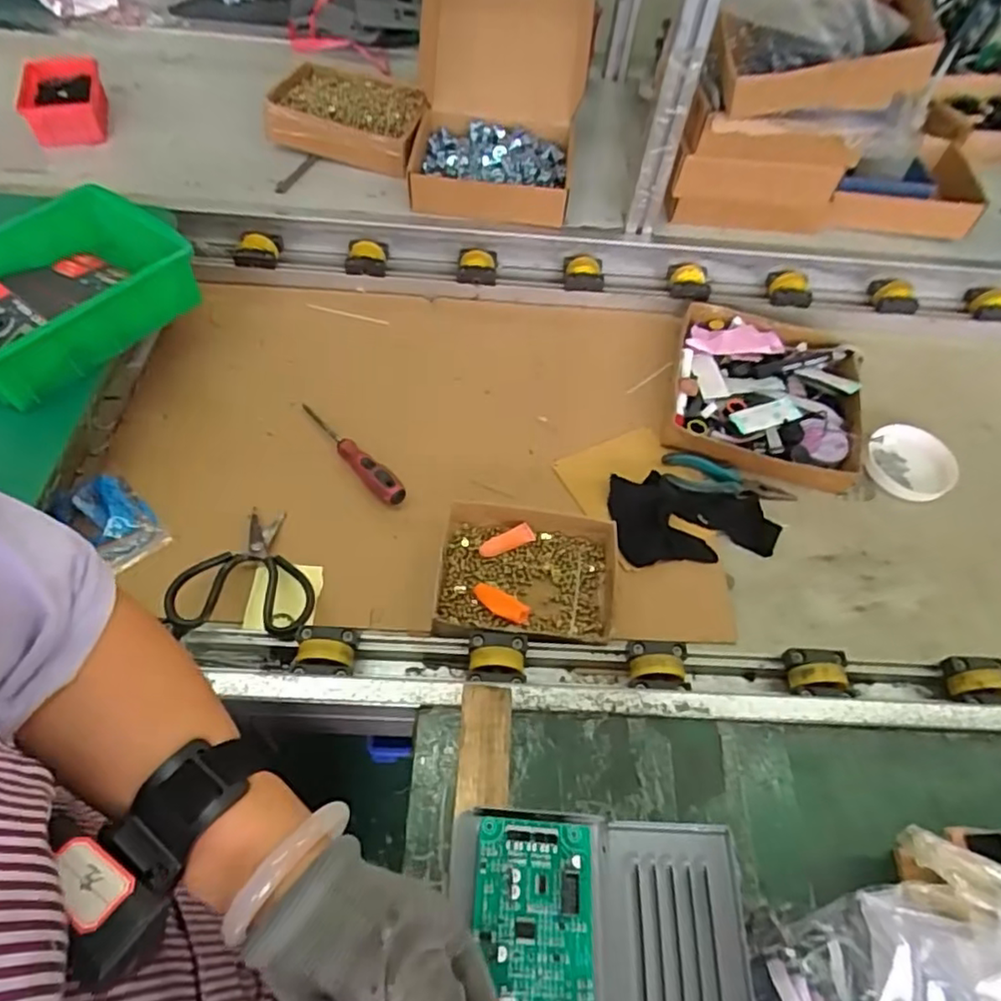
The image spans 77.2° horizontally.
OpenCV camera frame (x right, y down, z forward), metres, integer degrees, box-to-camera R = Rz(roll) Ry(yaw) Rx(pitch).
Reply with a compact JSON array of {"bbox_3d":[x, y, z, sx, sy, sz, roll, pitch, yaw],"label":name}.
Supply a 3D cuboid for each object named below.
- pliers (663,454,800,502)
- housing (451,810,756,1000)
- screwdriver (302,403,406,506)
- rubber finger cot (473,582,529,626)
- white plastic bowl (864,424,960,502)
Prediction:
[{"bbox_3d":[0.265,-0.024,0.726,0.155,0.025,0.048,7,57,0],"label":"pliers"},{"bbox_3d":[0.057,0.255,0.335,0.161,0.035,0.153,3,57,-2],"label":"housing"},{"bbox_3d":[-0.168,-0.059,0.695,0.025,0.026,0.176,-36,66,-24],"label":"screwdriver"},{"bbox_3d":[-0.001,0.100,0.608,0.059,0.012,0.022,29,60,14],"label":"rubber finger cot"},{"bbox_3d":[0.496,-0.047,0.761,0.091,0.036,0.106,-32,65,-22],"label":"white plastic bowl"}]

